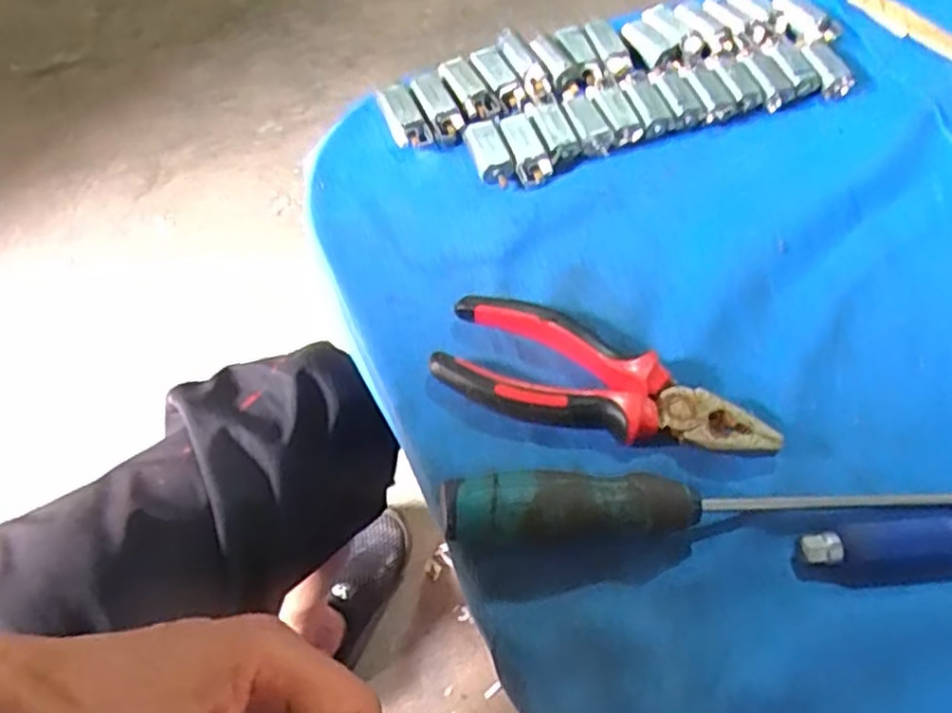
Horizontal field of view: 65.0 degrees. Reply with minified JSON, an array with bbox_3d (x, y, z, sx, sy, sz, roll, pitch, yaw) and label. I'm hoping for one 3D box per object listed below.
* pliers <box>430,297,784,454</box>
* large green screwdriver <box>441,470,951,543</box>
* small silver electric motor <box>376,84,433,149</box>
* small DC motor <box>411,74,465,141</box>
[{"bbox_3d":[0.057,0.017,0.343,0.152,0.019,0.051,24,63,11],"label":"pliers"},{"bbox_3d":[0.105,0.057,0.316,0.237,0.028,0.025,-4,61,-4],"label":"large green screwdriver"},{"bbox_3d":[-0.042,-0.138,0.430,0.022,0.014,0.040,-17,63,-11],"label":"small silver electric motor"},{"bbox_3d":[-0.023,-0.147,0.431,0.021,0.011,0.043,-19,63,-12],"label":"small DC motor"}]

